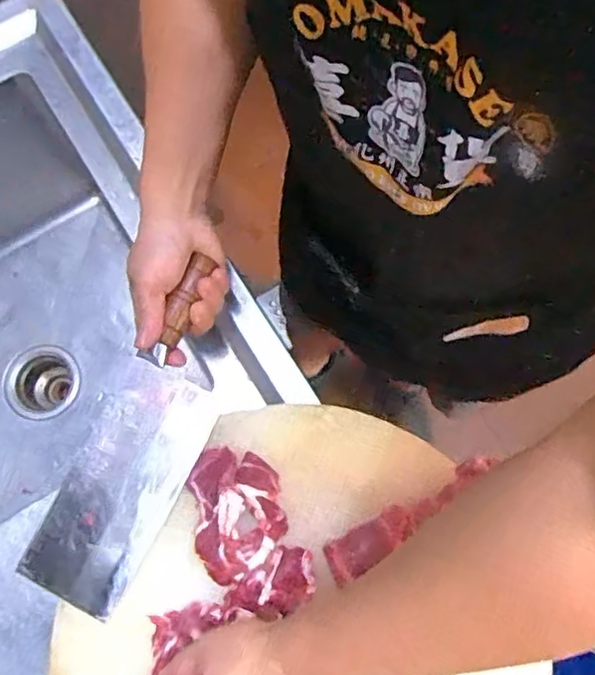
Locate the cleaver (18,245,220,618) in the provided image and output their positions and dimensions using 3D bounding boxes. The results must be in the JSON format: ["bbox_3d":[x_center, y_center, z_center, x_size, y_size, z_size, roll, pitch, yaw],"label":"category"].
[{"bbox_3d":[-0.131,0.081,0.527,0.094,0.031,0.288,21,78,6],"label":"cleaver"}]

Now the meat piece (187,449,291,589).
[{"bbox_3d":[-0.050,0.142,0.503,0.073,0.015,0.103,-9,74,-3],"label":"meat piece"}]

